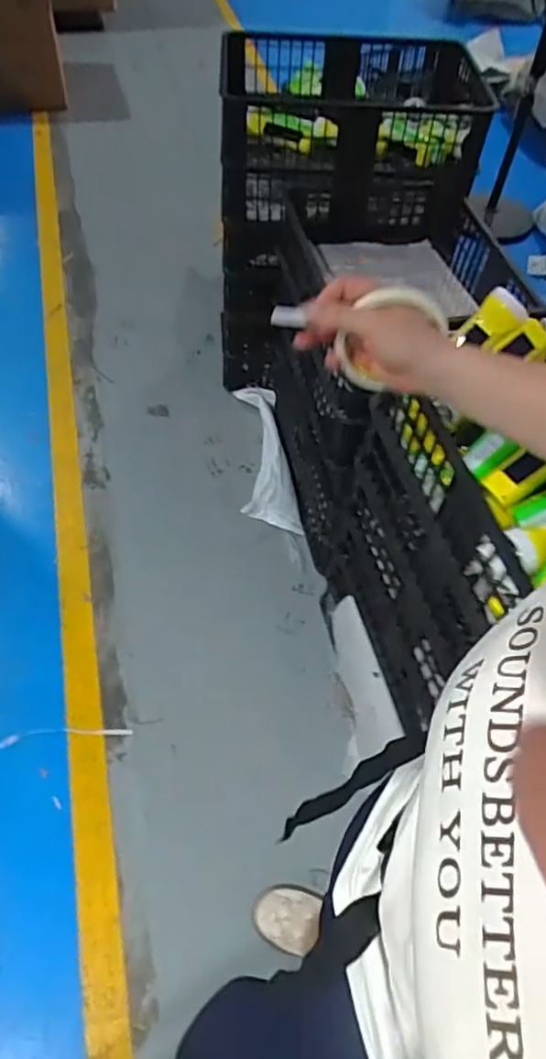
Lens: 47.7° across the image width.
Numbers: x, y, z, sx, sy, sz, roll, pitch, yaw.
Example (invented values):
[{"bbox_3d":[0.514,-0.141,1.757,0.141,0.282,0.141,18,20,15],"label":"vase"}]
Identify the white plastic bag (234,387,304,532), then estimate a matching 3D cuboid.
[{"bbox_3d":[-0.037,-0.248,1.778,0.152,0.090,0.644,-5,55,-7],"label":"white plastic bag"}]

